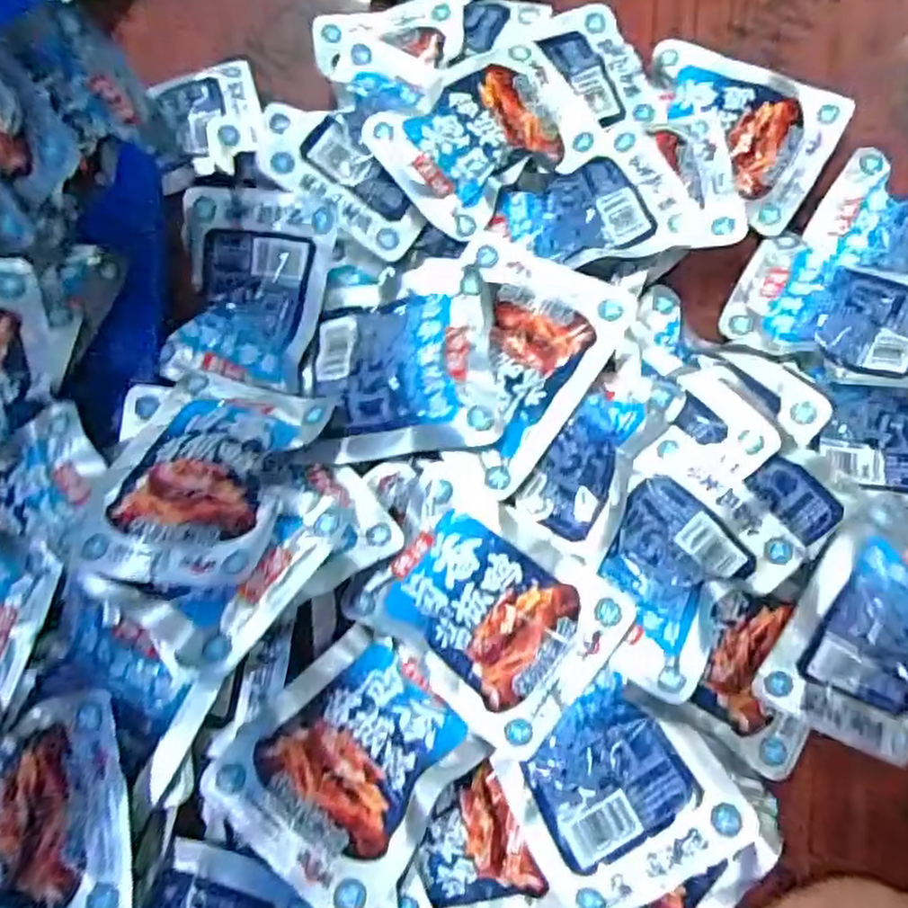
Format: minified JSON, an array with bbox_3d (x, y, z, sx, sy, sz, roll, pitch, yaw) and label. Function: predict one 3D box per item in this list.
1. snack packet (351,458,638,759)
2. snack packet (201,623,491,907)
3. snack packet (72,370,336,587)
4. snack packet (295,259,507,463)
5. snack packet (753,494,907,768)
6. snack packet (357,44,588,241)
[{"bbox_3d":[0.016,0.080,0.366,0.121,0.030,0.097,38,81,9],"label":"snack packet"},{"bbox_3d":[-0.048,0.145,0.341,0.099,0.012,0.113,35,57,18],"label":"snack packet"},{"bbox_3d":[-0.125,0.006,0.354,0.093,0.016,0.123,8,53,13],"label":"snack packet"},{"bbox_3d":[-0.032,-0.050,0.374,0.104,0.030,0.100,-8,77,0],"label":"snack packet"},{"bbox_3d":[0.231,0.095,0.382,0.093,0.028,0.130,32,80,8],"label":"snack packet"},{"bbox_3d":[0.018,-0.192,0.427,0.118,0.022,0.087,-36,79,-6],"label":"snack packet"}]

